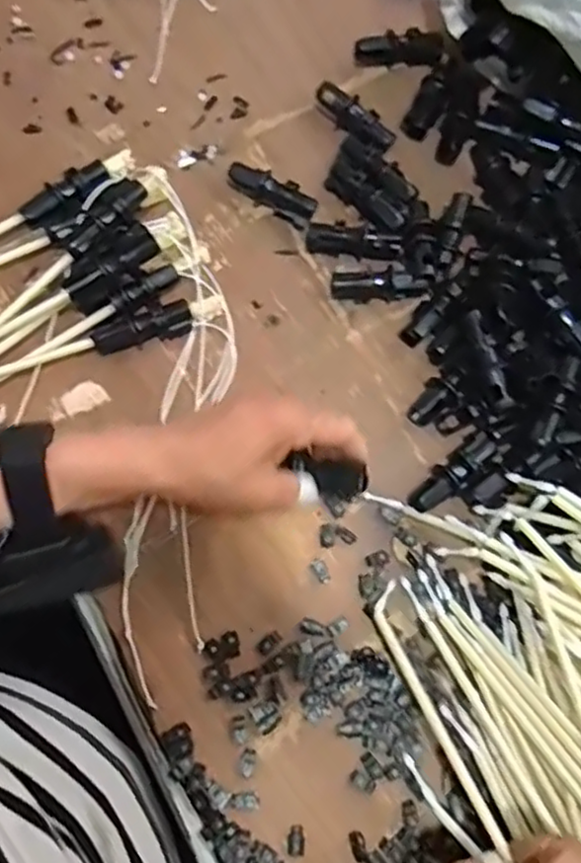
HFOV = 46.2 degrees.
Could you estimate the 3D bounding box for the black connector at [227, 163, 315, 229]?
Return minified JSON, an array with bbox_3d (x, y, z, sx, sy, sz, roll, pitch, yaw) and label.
[{"bbox_3d":[-0.014,-0.172,0.487,0.066,0.024,0.018,30,76,4],"label":"black connector"}]

